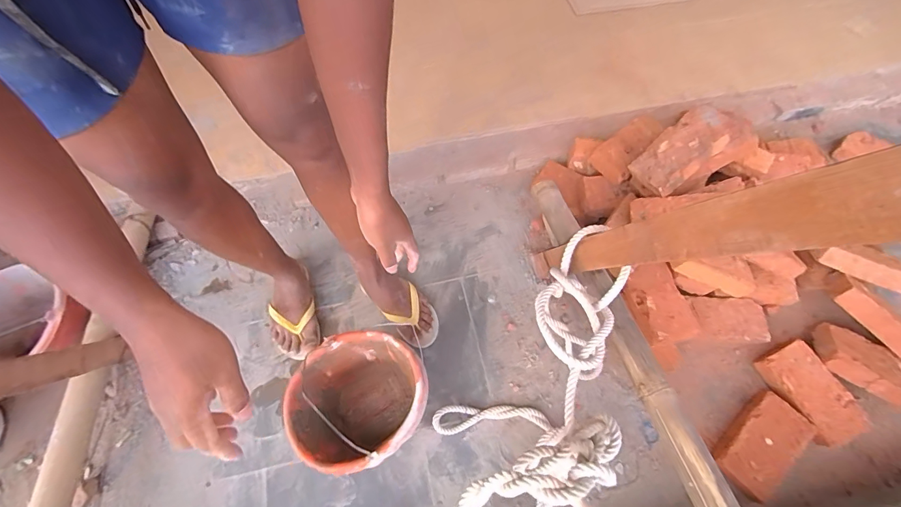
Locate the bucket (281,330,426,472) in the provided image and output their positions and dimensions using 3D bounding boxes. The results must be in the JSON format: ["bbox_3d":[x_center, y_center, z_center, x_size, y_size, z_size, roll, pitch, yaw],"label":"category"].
[{"bbox_3d":[-0.175,0.293,0.795,0.229,0.175,0.244,0,61,0],"label":"bucket"}]

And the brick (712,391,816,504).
[{"bbox_3d":[0.620,0.382,0.811,0.199,0.064,0.115,-37,67,-18],"label":"brick"}]

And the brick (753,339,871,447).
[{"bbox_3d":[0.754,0.294,0.852,0.115,0.061,0.198,-19,63,-10],"label":"brick"}]

